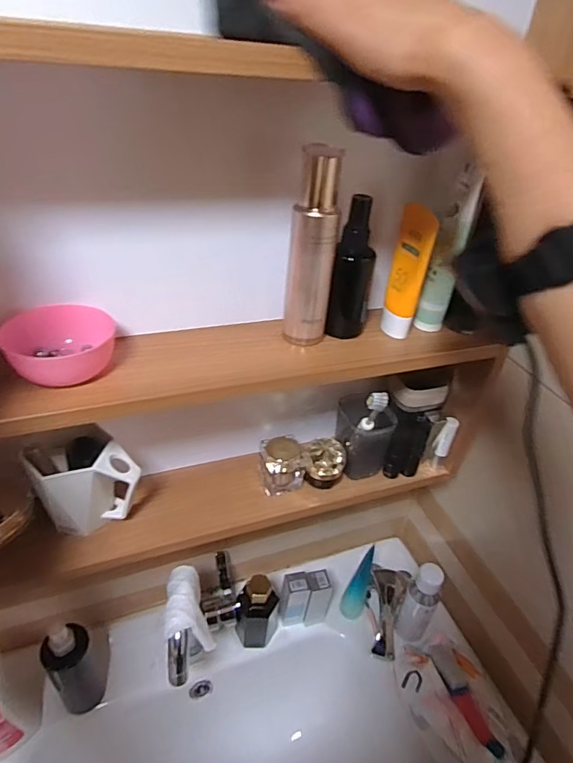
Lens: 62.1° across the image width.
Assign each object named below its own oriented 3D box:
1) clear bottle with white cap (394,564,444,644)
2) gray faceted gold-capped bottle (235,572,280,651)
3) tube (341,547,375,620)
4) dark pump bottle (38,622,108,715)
[{"bbox_3d":[0.208,0.344,0.739,0.050,0.167,0.041,23,40,21],"label":"clear bottle with white cap"},{"bbox_3d":[-0.042,0.340,0.723,0.063,0.146,0.067,4,37,-3],"label":"gray faceted gold-capped bottle"},{"bbox_3d":[0.118,0.324,0.765,0.037,0.136,0.051,20,39,18],"label":"tube"},{"bbox_3d":[-0.278,0.370,0.620,0.054,0.180,0.045,-23,45,-33],"label":"dark pump bottle"}]

